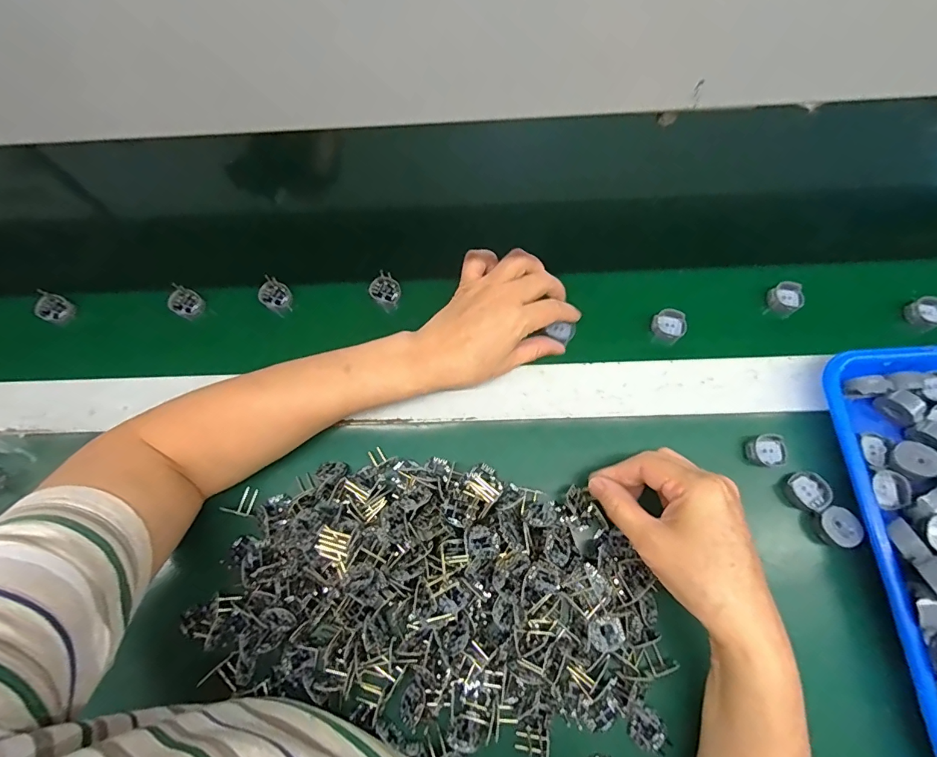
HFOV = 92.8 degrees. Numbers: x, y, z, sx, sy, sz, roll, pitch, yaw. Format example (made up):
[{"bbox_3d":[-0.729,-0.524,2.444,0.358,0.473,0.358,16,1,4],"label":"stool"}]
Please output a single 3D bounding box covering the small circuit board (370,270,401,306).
[{"bbox_3d":[-0.080,-0.086,0.429,0.028,0.004,0.031,13,76,-6],"label":"small circuit board"}]

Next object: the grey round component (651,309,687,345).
[{"bbox_3d":[0.184,-0.048,0.411,0.029,0.020,0.023,28,76,11],"label":"grey round component"}]

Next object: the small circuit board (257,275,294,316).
[{"bbox_3d":[-0.186,-0.079,0.431,0.034,0.008,0.027,34,79,-2],"label":"small circuit board"}]

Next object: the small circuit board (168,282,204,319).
[{"bbox_3d":[-0.275,-0.073,0.434,0.030,0.006,0.027,24,82,-19],"label":"small circuit board"}]

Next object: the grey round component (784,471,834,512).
[{"bbox_3d":[0.267,0.088,0.351,0.027,0.014,0.028,-1,72,3],"label":"grey round component"}]

